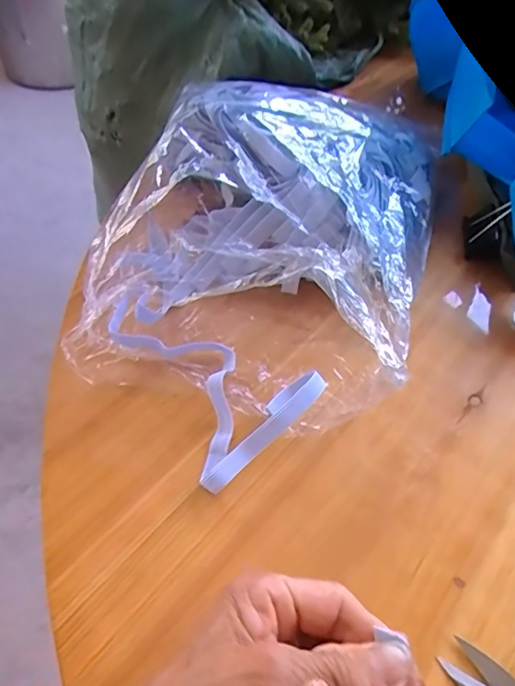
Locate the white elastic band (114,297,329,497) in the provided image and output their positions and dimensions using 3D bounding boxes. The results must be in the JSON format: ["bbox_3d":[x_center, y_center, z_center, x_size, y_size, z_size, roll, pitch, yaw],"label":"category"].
[{"bbox_3d":[-0.026,0.015,0.352,0.097,0.028,0.146,-27,56,-20],"label":"white elastic band"}]

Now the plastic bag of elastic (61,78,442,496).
[{"bbox_3d":[0.014,-0.076,0.386,0.234,0.093,0.345,23,55,16],"label":"plastic bag of elastic"}]

